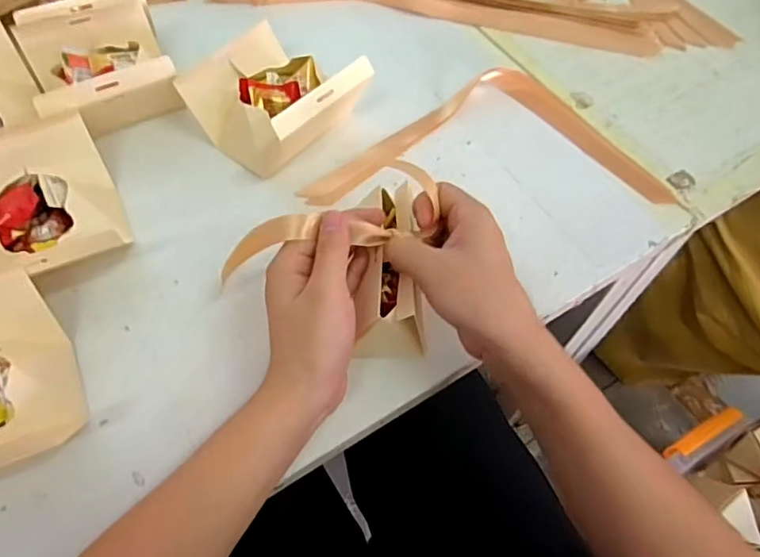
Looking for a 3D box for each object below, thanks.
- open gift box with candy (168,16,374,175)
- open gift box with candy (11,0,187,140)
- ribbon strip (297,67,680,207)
[{"bbox_3d":[-0.105,-0.184,0.561,0.145,0.074,0.131,38,66,18],"label":"open gift box with candy"},{"bbox_3d":[-0.282,-0.210,0.575,0.130,0.068,0.159,-23,64,-14],"label":"open gift box with candy"},{"bbox_3d":[0.101,-0.143,0.573,0.354,0.024,0.166,-4,61,-4],"label":"ribbon strip"}]

